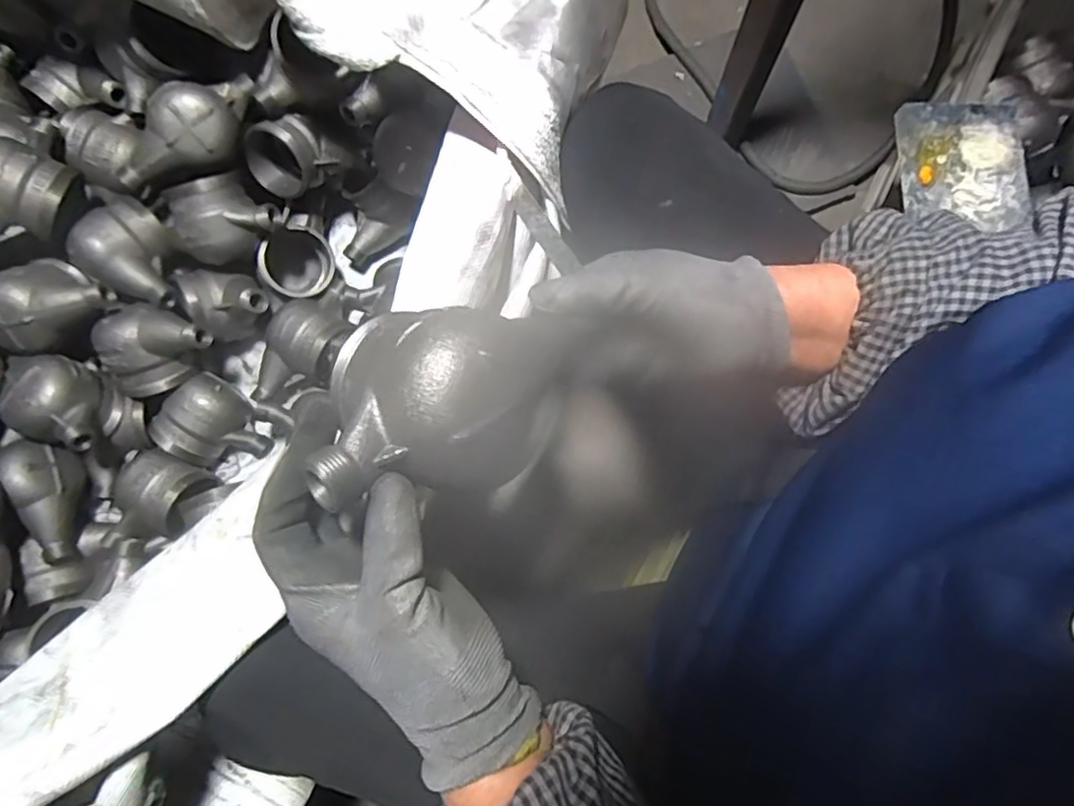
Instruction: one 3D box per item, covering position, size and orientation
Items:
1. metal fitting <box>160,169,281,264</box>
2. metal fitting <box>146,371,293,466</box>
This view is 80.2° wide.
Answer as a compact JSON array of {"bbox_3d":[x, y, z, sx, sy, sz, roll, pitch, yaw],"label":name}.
[{"bbox_3d":[-0.331,-0.196,0.665,0.110,0.067,0.088,-28,80,-4],"label":"metal fitting"},{"bbox_3d":[-0.344,0.027,0.697,0.126,0.063,0.092,27,81,6],"label":"metal fitting"}]

